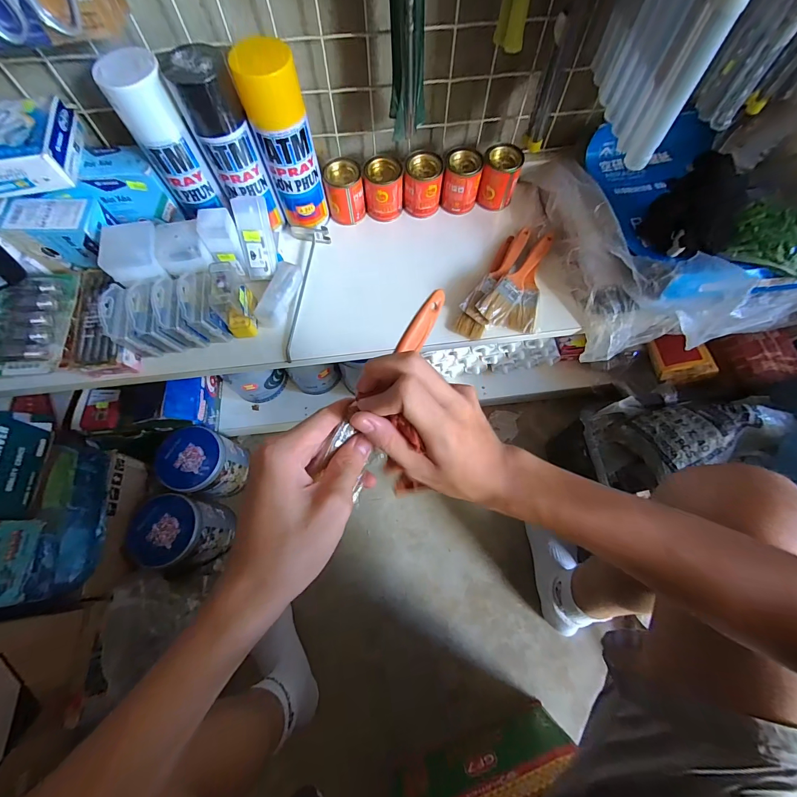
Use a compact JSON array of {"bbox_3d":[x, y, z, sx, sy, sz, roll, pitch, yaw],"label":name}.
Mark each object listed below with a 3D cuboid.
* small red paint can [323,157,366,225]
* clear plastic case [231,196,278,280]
[{"bbox_3d":[-0.077,-0.297,0.510,0.052,0.067,0.050,0,68,1],"label":"small red paint can"},{"bbox_3d":[-0.188,-0.211,0.467,0.038,0.098,0.030,-2,27,0],"label":"clear plastic case"}]

